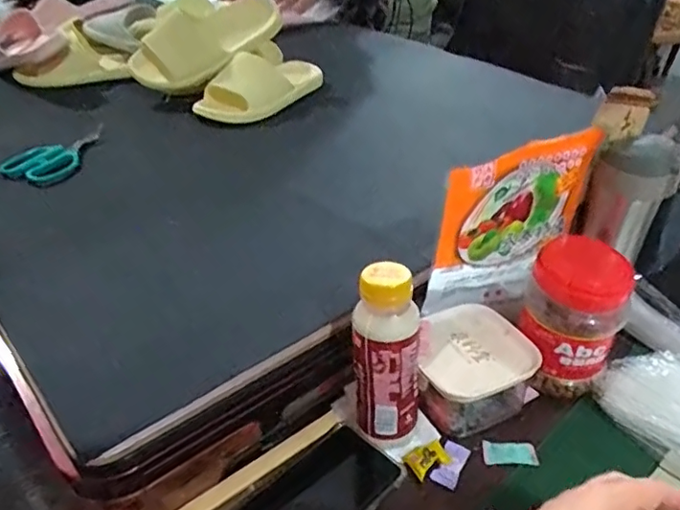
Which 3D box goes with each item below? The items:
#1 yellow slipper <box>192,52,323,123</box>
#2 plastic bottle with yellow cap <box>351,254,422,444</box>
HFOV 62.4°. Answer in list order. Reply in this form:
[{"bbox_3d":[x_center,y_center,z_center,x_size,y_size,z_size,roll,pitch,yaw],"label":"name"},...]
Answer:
[{"bbox_3d":[-0.120,-0.282,0.922,0.108,0.069,0.246,20,39,24],"label":"yellow slipper"},{"bbox_3d":[0.041,0.083,0.473,0.056,0.150,0.052,8,36,8],"label":"plastic bottle with yellow cap"}]

